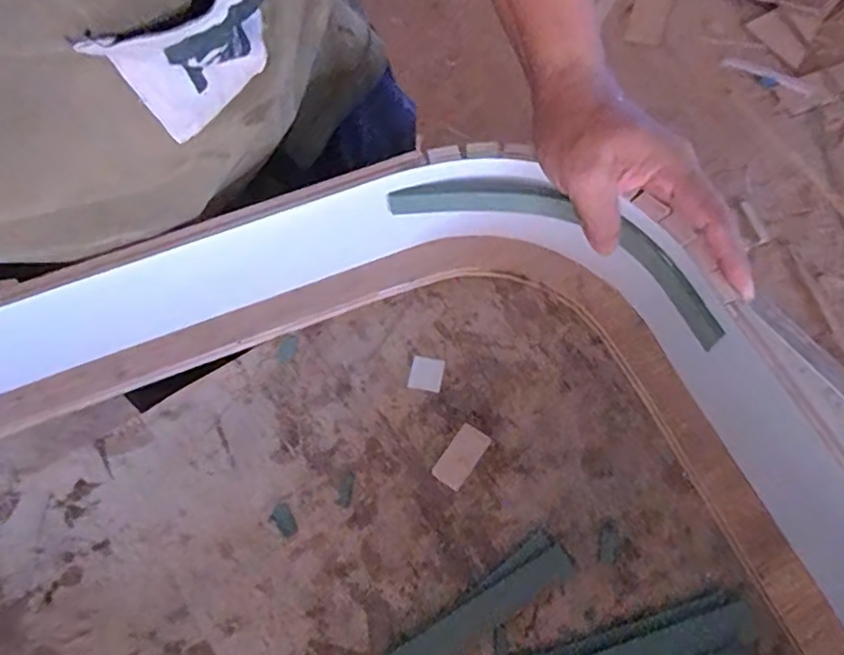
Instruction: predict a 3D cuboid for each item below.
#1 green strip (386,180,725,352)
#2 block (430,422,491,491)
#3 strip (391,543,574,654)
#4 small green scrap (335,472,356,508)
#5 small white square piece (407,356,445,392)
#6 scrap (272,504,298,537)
[{"bbox_3d":[0.087,-0.057,0.387,0.221,0.023,0.056,29,69,16],"label":"green strip"},{"bbox_3d":[0.026,0.087,0.402,0.023,0.004,0.042,33,70,17],"label":"block"},{"bbox_3d":[0.035,0.170,0.355,0.123,0.004,0.022,-32,67,-12],"label":"strip"},{"bbox_3d":[-0.050,0.107,0.396,0.009,0.004,0.023,9,65,7],"label":"small green scrap"},{"bbox_3d":[0.003,0.033,0.435,0.023,0.004,0.026,10,65,7],"label":"small white square piece"},{"bbox_3d":[-0.090,0.126,0.390,0.012,0.004,0.022,-32,67,-13],"label":"scrap"}]

